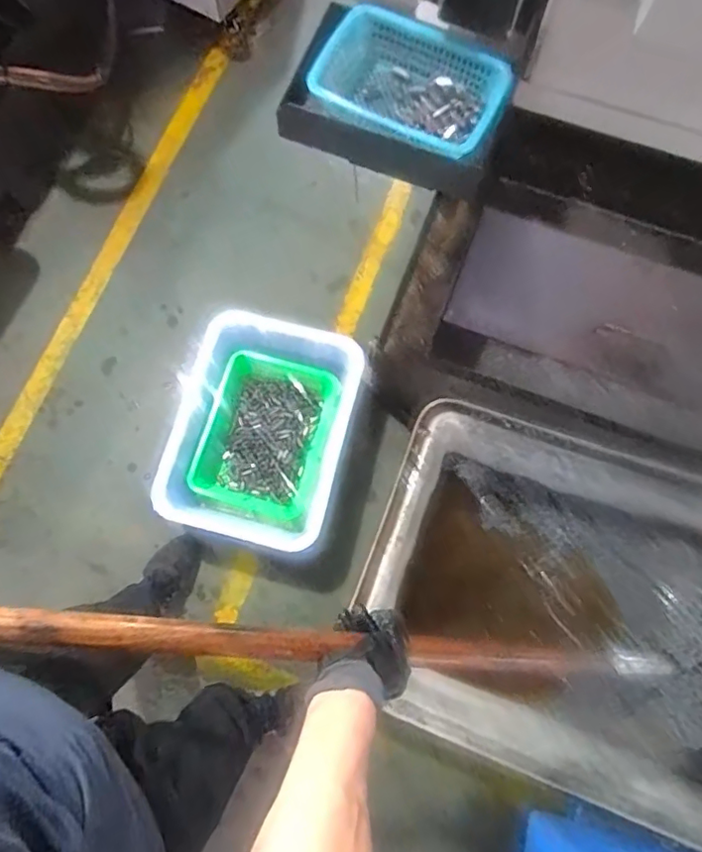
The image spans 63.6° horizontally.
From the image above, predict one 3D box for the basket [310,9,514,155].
[{"bbox_3d":[0.075,-0.443,0.749,0.238,0.065,0.164,27,77,6],"label":"basket"}]

